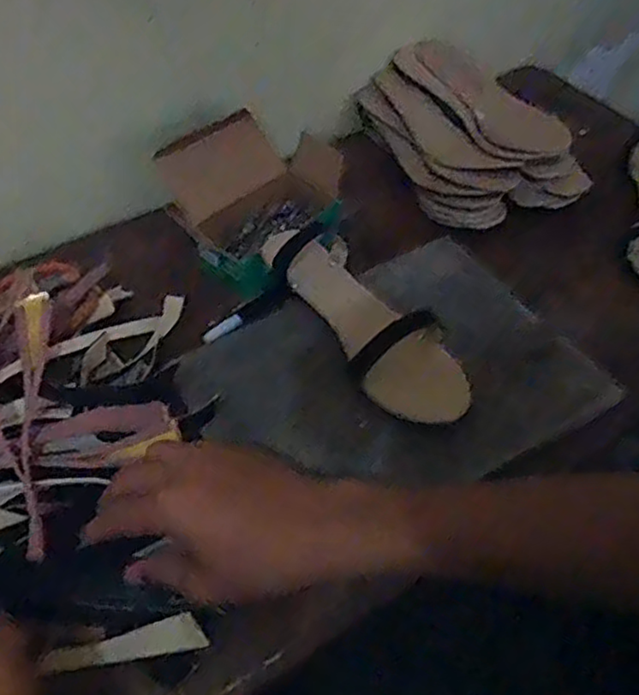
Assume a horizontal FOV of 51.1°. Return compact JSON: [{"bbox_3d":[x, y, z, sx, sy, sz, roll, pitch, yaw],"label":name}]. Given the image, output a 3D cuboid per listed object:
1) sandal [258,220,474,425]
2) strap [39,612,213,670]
[{"bbox_3d":[0.044,-0.033,0.526,0.082,0.048,0.205,-29,57,-23],"label":"sandal"},{"bbox_3d":[-0.118,0.181,0.408,0.100,0.012,0.020,-14,48,6],"label":"strap"}]

